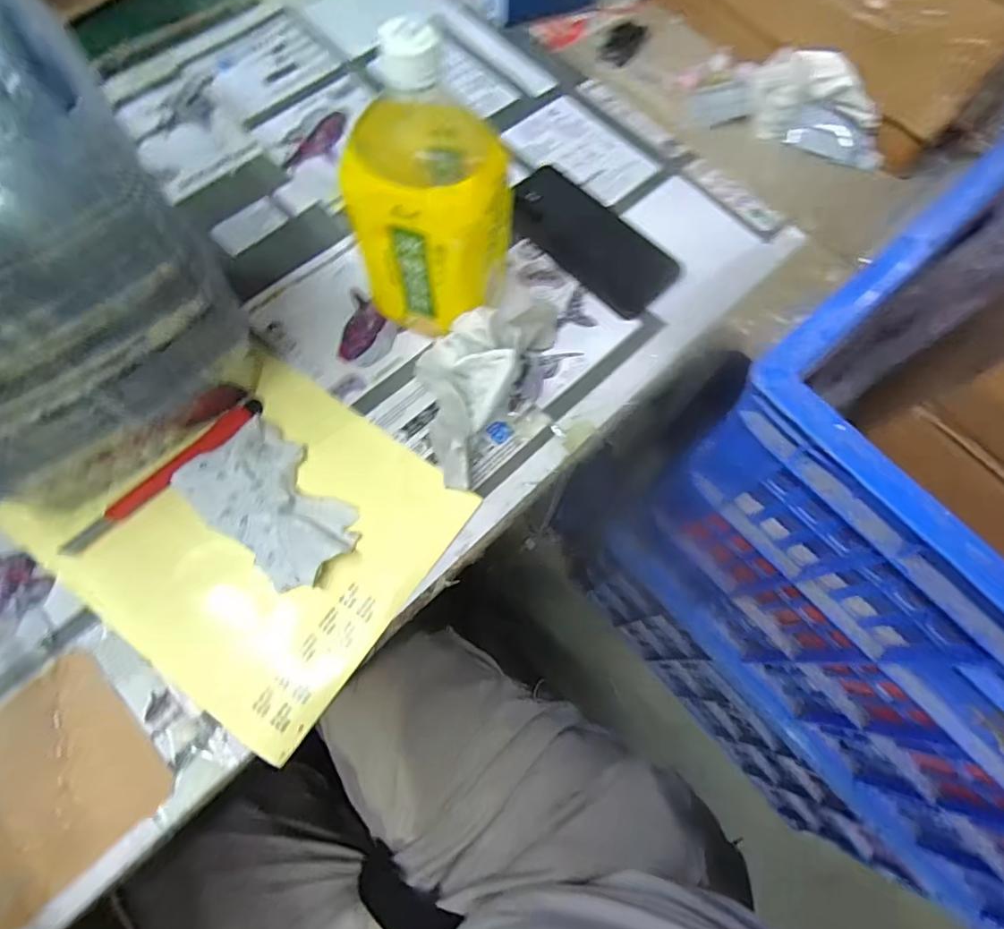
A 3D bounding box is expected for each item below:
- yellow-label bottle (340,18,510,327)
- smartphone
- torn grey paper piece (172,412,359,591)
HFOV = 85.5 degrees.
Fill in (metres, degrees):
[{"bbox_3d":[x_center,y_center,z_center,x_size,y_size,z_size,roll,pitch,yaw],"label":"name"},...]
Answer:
[{"bbox_3d":[-0.042,-0.168,0.353,0.085,0.196,0.083,1,68,-2],"label":"yellow-label bottle"},{"bbox_3d":[0.075,-0.197,0.474,0.160,0.007,0.079,40,72,13],"label":"smartphone"},{"bbox_3d":[-0.157,0.026,0.371,0.121,0.021,0.072,41,72,13],"label":"torn grey paper piece"}]

